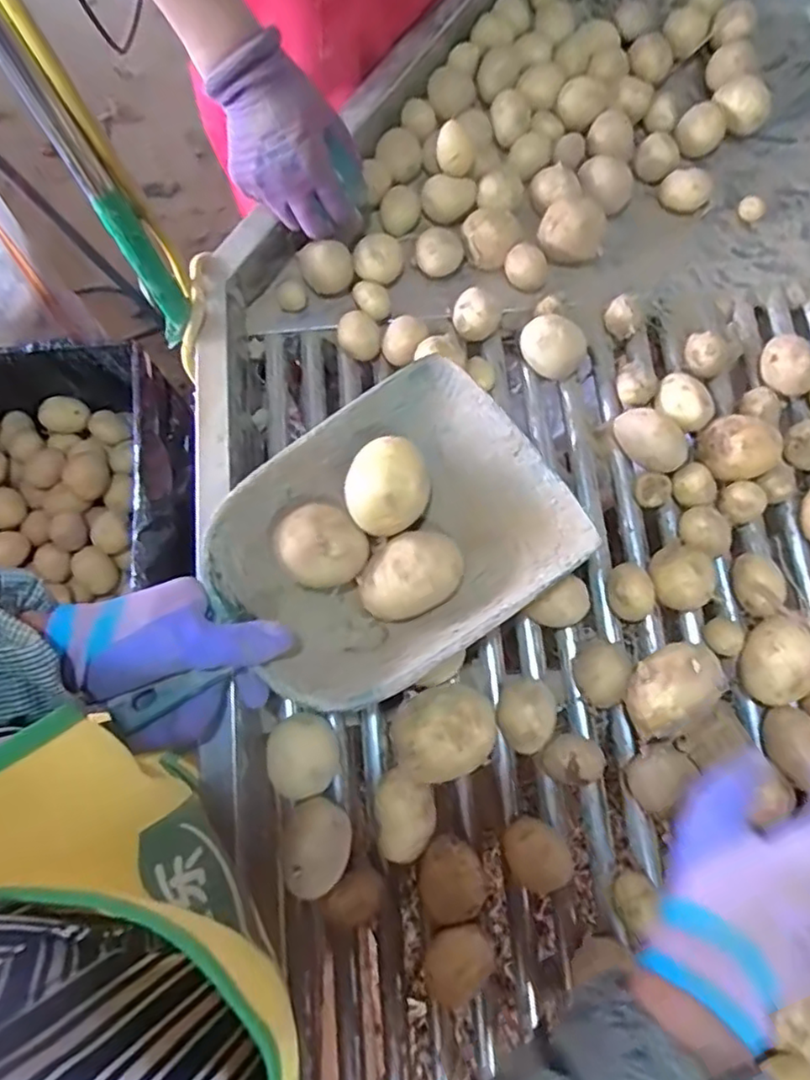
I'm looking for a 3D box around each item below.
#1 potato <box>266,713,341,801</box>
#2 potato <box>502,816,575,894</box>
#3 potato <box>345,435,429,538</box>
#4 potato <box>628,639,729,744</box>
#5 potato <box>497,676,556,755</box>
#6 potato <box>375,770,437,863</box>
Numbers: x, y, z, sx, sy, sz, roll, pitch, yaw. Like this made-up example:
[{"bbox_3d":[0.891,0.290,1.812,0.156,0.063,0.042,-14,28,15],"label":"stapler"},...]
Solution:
[{"bbox_3d":[-0.070,0.150,0.450,0.049,0.039,0.052,0,78,0],"label":"potato"},{"bbox_3d":[0.088,0.212,0.434,0.038,0.032,0.043,-37,80,-7],"label":"potato"},{"bbox_3d":[-0.011,-0.035,0.430,0.051,0.049,0.060,6,78,1],"label":"potato"},{"bbox_3d":[0.180,0.100,0.433,0.066,0.037,0.050,-28,79,-6],"label":"potato"},{"bbox_3d":[0.085,0.122,0.451,0.042,0.036,0.049,-27,79,-5],"label":"potato"},{"bbox_3d":[0.000,0.187,0.439,0.038,0.034,0.057,-3,78,-1],"label":"potato"}]

